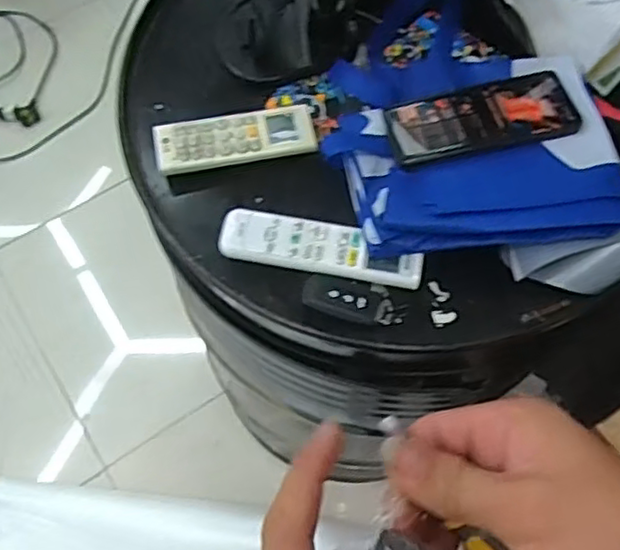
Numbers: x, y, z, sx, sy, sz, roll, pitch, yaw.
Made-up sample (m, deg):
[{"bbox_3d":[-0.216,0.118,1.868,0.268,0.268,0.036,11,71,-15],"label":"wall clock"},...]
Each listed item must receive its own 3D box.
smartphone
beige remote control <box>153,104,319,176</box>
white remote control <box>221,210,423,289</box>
[{"bbox_3d":[0.156,-0.142,0.609,0.163,0.016,0.079,-12,58,1],"label":"smartphone"},{"bbox_3d":[-0.071,-0.132,0.632,0.150,0.015,0.057,-11,65,-6],"label":"beige remote control"},{"bbox_3d":[0.010,-0.025,0.589,0.180,0.013,0.049,11,65,5],"label":"white remote control"}]

